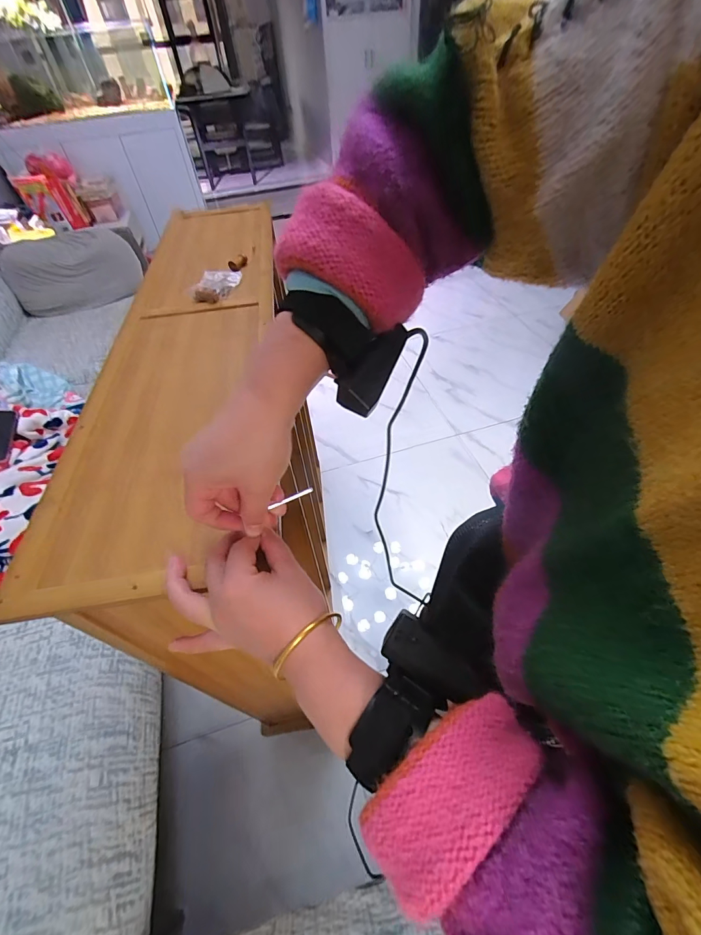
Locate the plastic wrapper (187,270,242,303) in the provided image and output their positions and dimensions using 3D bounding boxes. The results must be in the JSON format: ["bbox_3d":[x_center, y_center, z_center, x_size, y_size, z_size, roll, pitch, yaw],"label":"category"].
[{"bbox_3d":[-0.222,-0.299,0.623,0.061,0.019,0.097,6,50,9],"label":"plastic wrapper"}]

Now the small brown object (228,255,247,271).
[{"bbox_3d":[-0.199,-0.359,0.672,0.017,0.017,0.050,12,52,14],"label":"small brown object"}]

